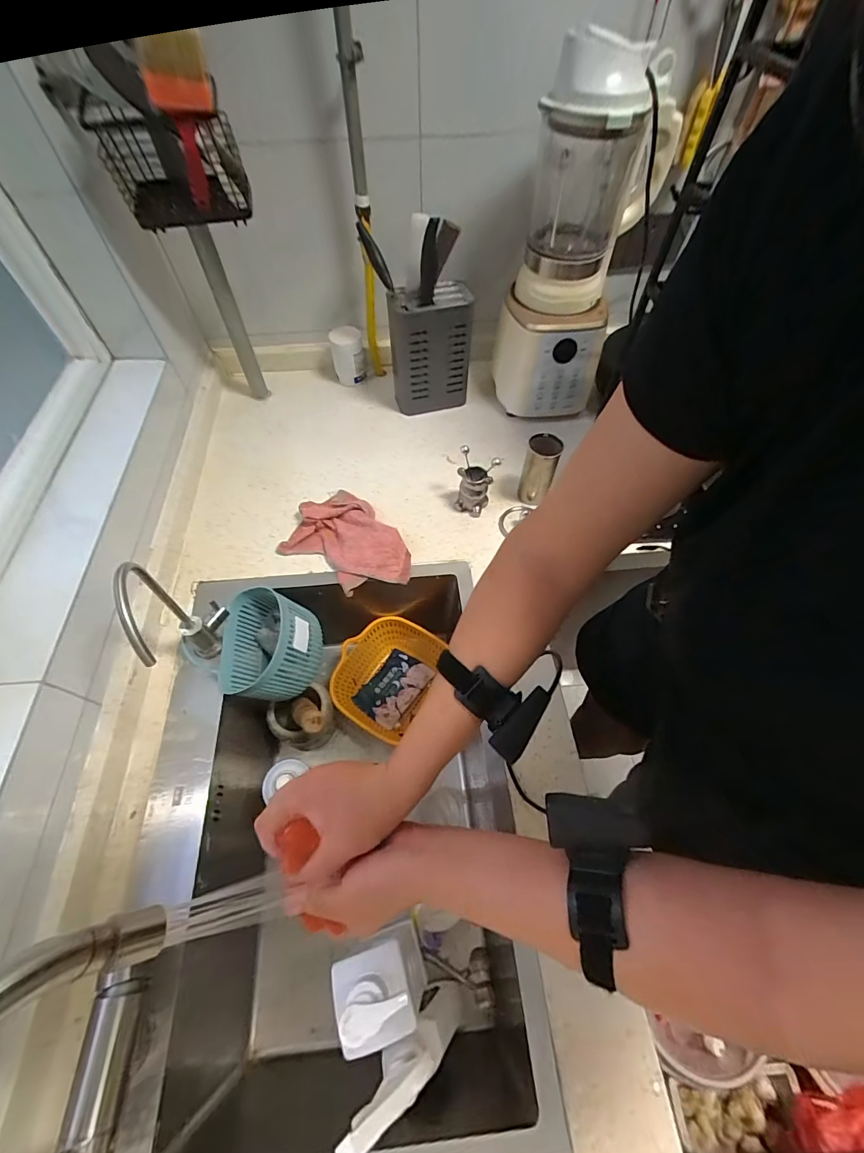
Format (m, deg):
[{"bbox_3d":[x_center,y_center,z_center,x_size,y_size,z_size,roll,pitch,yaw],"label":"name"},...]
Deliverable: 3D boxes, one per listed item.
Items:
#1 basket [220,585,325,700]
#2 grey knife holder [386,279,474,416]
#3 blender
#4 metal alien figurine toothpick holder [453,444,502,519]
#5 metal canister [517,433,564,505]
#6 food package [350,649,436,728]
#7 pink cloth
[{"bbox_3d":[-0.241,0.097,0.659,0.133,0.105,0.164,9,41,-37],"label":"basket"},{"bbox_3d":[-0.007,-0.443,0.848,0.150,0.217,0.095,-8,59,-6],"label":"grey knife holder"},{"bbox_3d":[0.230,-0.510,0.709,0.184,0.446,0.152,17,59,11],"label":"blender"},{"bbox_3d":[0.071,-0.158,0.737,0.061,0.106,0.045,21,60,11],"label":"metal alien figurine toothpick holder"},{"bbox_3d":[0.181,-0.177,0.738,0.052,0.124,0.046,19,60,10],"label":"metal canister"},{"bbox_3d":[-0.071,0.205,0.808,0.092,0.019,0.134,33,63,17],"label":"food package"},{"bbox_3d":[-0.142,-0.057,0.717,0.157,0.031,0.212,-40,67,-23],"label":"pink cloth"}]

